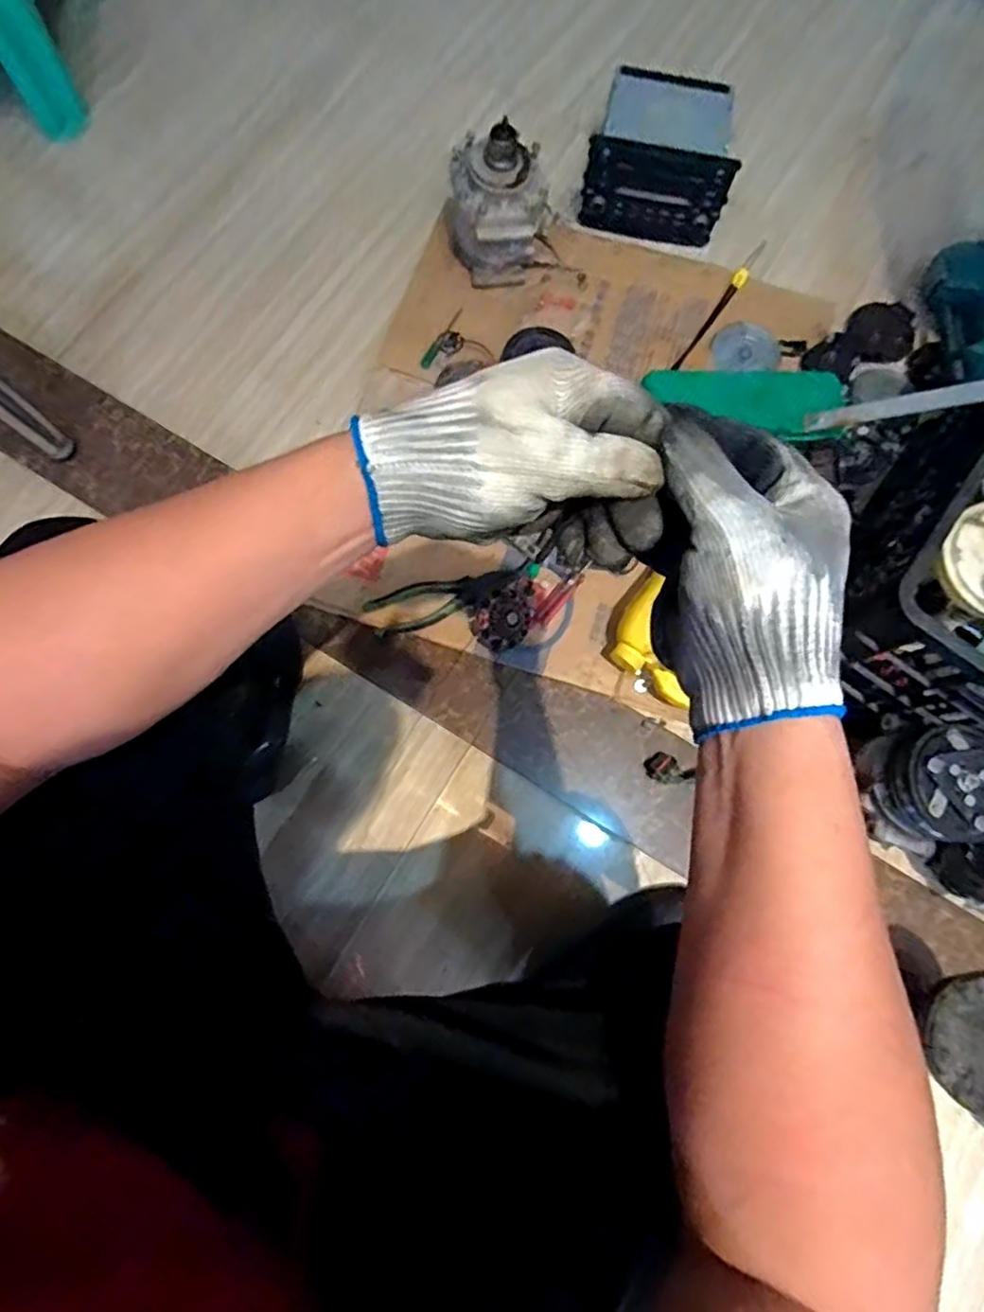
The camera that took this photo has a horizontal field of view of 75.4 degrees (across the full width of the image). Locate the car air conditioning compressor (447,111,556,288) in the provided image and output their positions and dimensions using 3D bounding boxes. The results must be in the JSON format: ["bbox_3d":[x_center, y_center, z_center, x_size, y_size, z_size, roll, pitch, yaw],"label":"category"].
[{"bbox_3d":[0.006,-0.647,0.914,0.125,0.176,0.127,0,77,-2],"label":"car air conditioning compressor"}]

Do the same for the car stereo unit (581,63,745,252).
[{"bbox_3d":[0.263,-0.759,0.980,0.212,0.120,0.200,18,77,2],"label":"car stereo unit"}]

